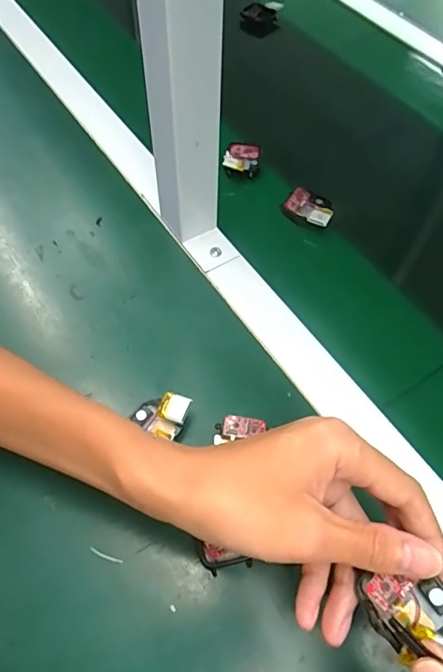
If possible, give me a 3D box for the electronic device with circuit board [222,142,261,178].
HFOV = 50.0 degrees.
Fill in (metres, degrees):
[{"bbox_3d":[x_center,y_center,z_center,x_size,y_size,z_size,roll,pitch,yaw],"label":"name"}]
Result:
[{"bbox_3d":[0.022,-0.189,0.504,0.037,0.014,0.043,7,59,2],"label":"electronic device with circuit board"}]

